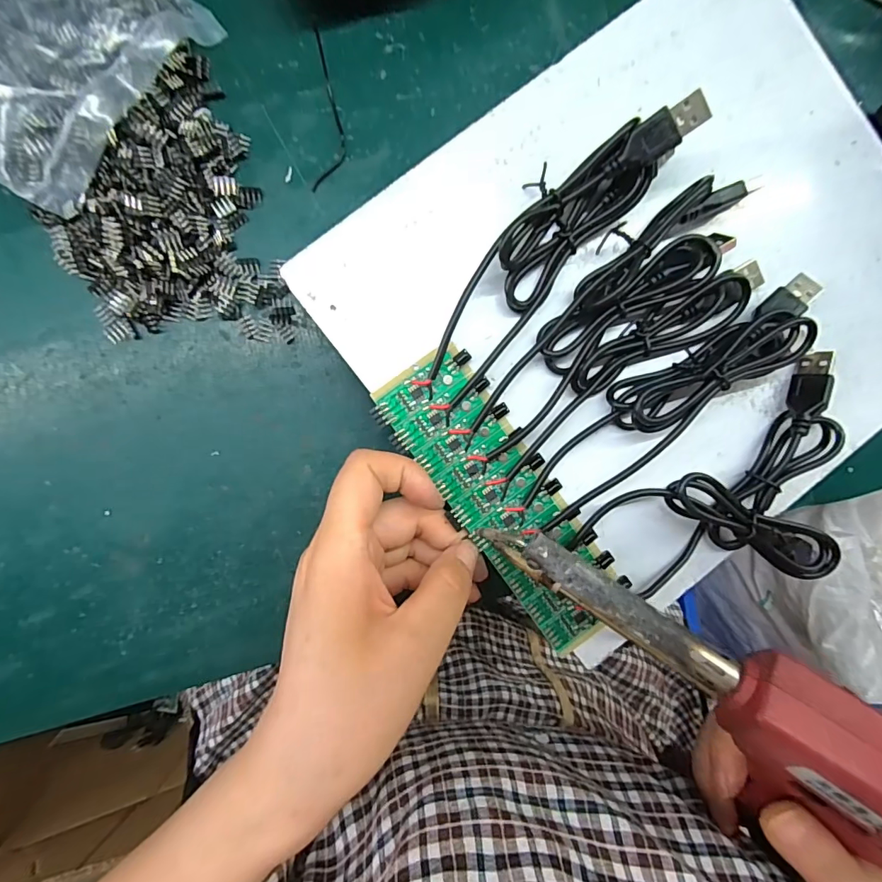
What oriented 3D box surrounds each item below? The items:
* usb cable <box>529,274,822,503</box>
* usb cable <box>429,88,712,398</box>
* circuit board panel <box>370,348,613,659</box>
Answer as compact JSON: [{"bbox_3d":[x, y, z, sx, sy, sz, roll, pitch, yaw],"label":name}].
[{"bbox_3d":[0.098,-0.019,0.197,0.145,0.023,0.031,-31,95,-4],"label":"usb cable"},{"bbox_3d":[0.042,-0.079,0.186,0.139,0.032,0.028,-45,96,-3],"label":"usb cable"},{"bbox_3d":[0.028,0.026,0.201,0.046,0.007,0.138,-34,94,-3],"label":"circuit board panel"}]

